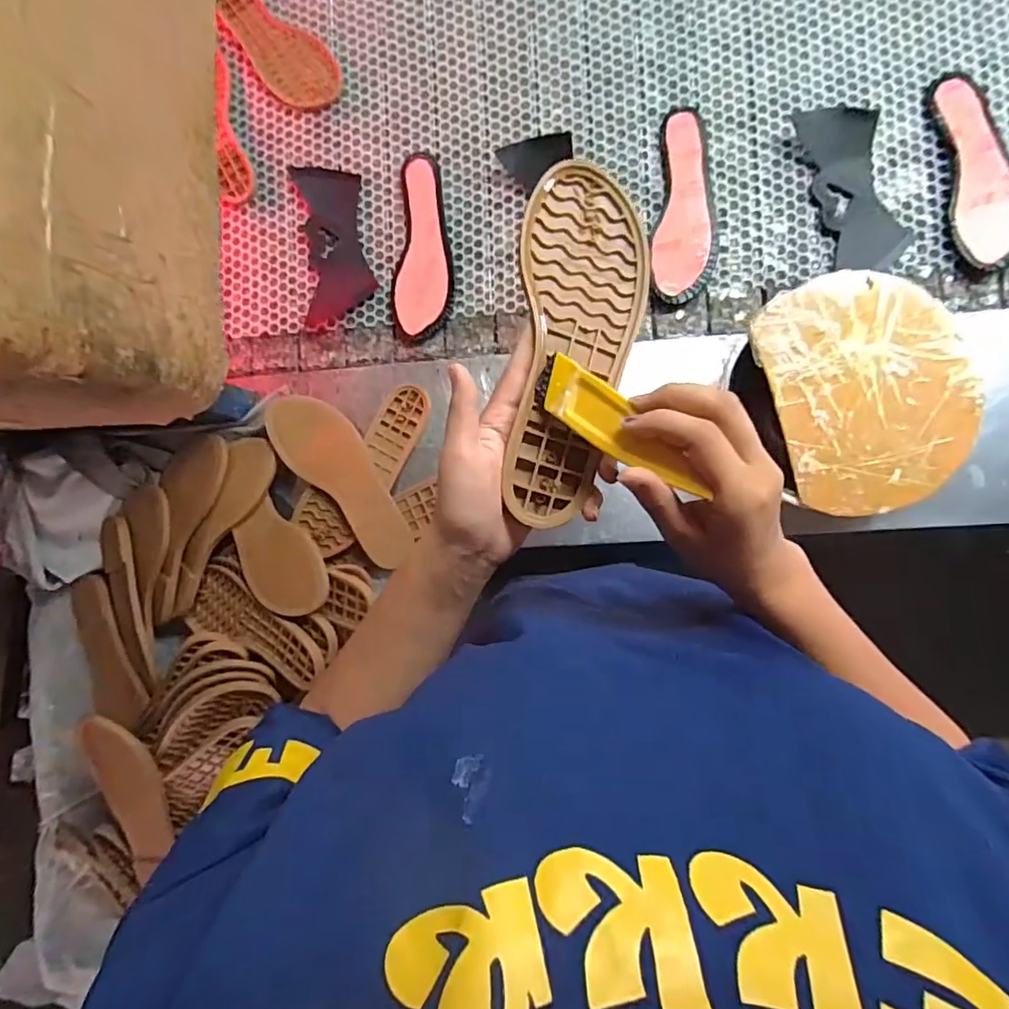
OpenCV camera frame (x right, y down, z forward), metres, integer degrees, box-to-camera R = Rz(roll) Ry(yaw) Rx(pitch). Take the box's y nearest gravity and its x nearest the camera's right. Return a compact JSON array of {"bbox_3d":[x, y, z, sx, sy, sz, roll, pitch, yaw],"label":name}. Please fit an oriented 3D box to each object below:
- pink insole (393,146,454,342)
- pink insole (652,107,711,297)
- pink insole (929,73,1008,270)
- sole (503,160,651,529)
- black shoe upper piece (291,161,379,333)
[{"bbox_3d":[-0.103,-0.331,0.712,0.077,0.010,0.235,1,88,5],"label":"pink insole"},{"bbox_3d":[0.219,-0.368,0.680,0.064,0.011,0.219,3,89,5],"label":"pink insole"},{"bbox_3d":[0.547,-0.384,0.637,0.076,0.024,0.220,-7,88,5],"label":"pink insole"},{"bbox_3d":[0.045,-0.106,0.358,0.078,0.023,0.239,8,80,6],"label":"sole"},{"bbox_3d":[-0.222,-0.345,0.728,0.089,0.007,0.201,-6,88,5],"label":"black shoe upper piece"}]

